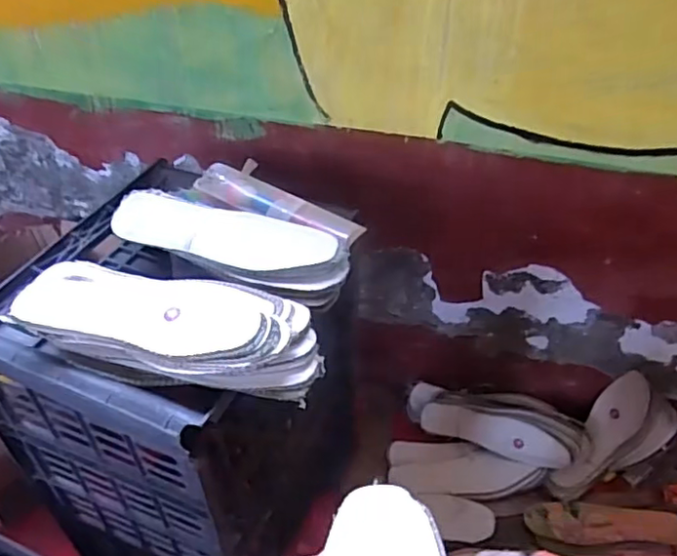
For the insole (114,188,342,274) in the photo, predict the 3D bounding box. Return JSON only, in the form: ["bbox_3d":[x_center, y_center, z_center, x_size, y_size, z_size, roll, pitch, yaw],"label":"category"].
[{"bbox_3d":[-0.113,-0.043,0.588,0.216,0.007,0.063,10,58,7],"label":"insole"}]

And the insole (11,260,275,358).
[{"bbox_3d":[-0.169,0.021,0.528,0.220,0.017,0.091,11,43,13],"label":"insole"}]

